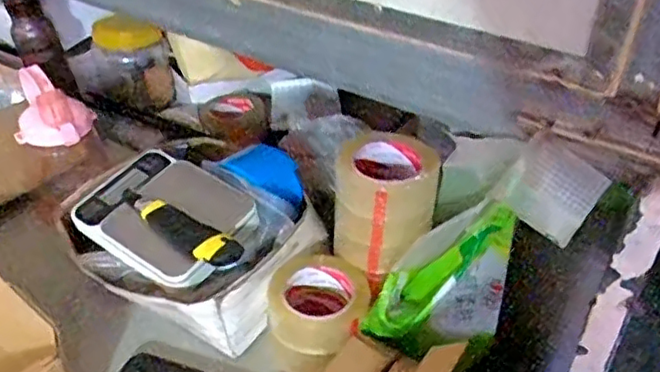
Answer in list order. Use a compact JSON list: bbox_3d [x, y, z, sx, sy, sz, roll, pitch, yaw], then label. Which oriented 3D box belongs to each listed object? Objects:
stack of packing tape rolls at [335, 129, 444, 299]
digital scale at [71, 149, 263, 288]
[{"bbox_3d":[0.058,0.025,0.733,0.112,0.121,0.111,19,41,22],"label":"stack of packing tape rolls"},{"bbox_3d":[-0.203,0.030,0.789,0.217,0.032,0.151,26,56,27],"label":"digital scale"}]

